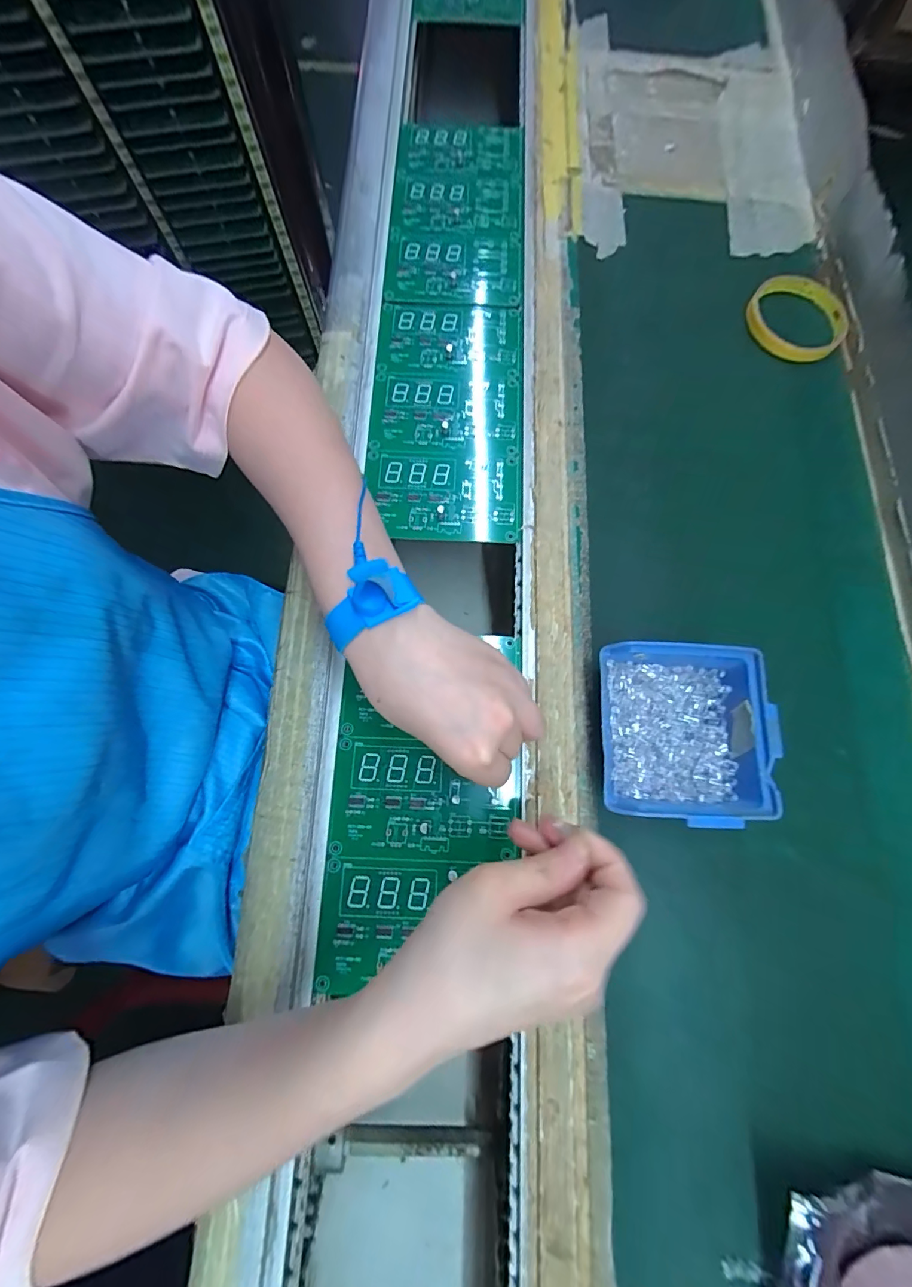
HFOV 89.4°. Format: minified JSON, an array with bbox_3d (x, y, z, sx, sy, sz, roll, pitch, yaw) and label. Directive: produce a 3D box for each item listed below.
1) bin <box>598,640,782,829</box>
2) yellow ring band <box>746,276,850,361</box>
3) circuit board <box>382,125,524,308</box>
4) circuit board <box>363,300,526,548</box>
[{"bbox_3d":[0.141,0.057,0.295,0.094,0.051,0.102,3,75,1],"label":"bin"},{"bbox_3d":[0.305,-0.289,0.412,0.068,0.021,0.084,-34,77,-8],"label":"yellow ring band"},{"bbox_3d":[0.001,-0.425,0.452,0.125,0.008,0.245,3,75,1],"label":"circuit board"},{"bbox_3d":[-0.009,-0.193,0.390,0.125,0.009,0.231,2,75,1],"label":"circuit board"}]

